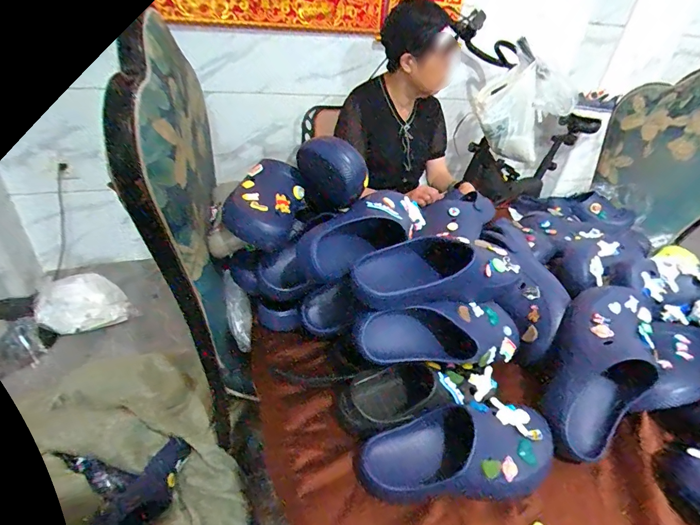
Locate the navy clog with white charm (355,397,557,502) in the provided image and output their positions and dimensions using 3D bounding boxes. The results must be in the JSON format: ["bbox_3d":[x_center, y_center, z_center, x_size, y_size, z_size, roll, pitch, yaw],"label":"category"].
[{"bbox_3d":[0.150,0.250,0.501,0.265,0.082,0.108,0,35,-11],"label":"navy clog with white charm"}]

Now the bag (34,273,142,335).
[{"bbox_3d":[-1.007,0.154,1.425,0.310,0.168,0.150,-16,41,-30],"label":"bag"}]

